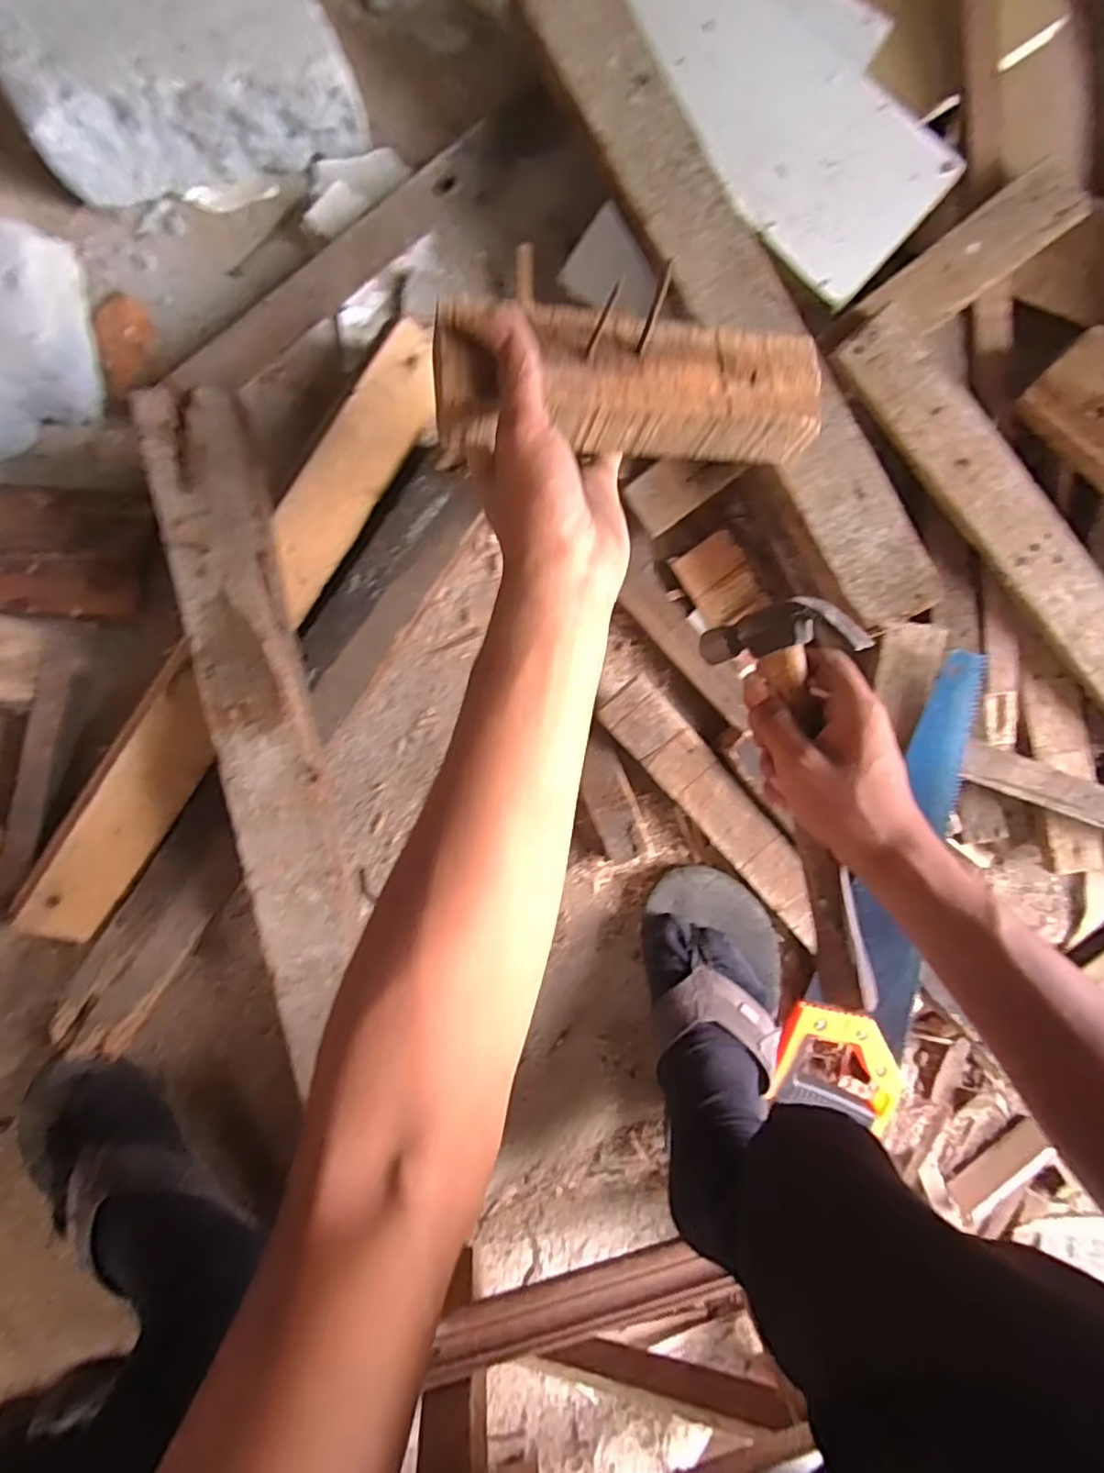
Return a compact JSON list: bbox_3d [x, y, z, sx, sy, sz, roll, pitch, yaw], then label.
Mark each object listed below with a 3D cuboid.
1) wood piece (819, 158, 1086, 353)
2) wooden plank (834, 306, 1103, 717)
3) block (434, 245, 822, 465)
[{"bbox_3d":[0.284,-0.329,0.453,0.193,0.018,0.048,-37,96,-2],"label":"wood piece"},{"bbox_3d":[0.400,-0.098,0.479,0.057,0.018,0.521,-43,96,-1],"label":"wooden plank"},{"bbox_3d":[0.046,-0.191,0.333,0.207,0.038,0.075,-2,96,-15],"label":"block"}]

